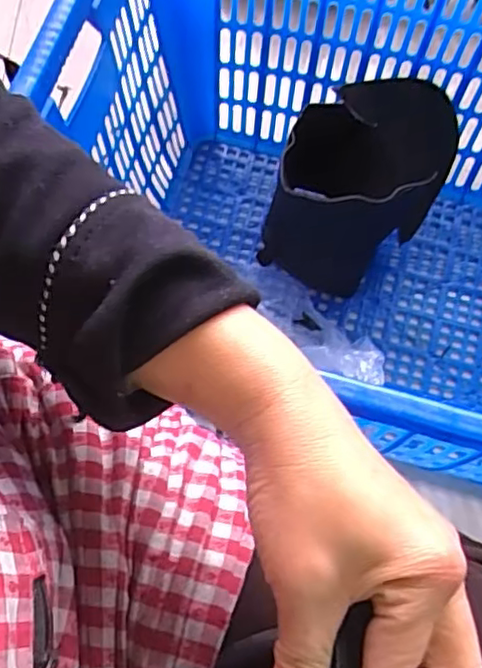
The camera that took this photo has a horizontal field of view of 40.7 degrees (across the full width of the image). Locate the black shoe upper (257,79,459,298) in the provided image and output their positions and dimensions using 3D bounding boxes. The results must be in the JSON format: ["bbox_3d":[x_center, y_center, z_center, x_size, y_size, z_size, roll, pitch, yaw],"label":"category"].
[{"bbox_3d":[0.161,-0.203,0.842,0.169,0.214,0.252,29,72,9],"label":"black shoe upper"}]

